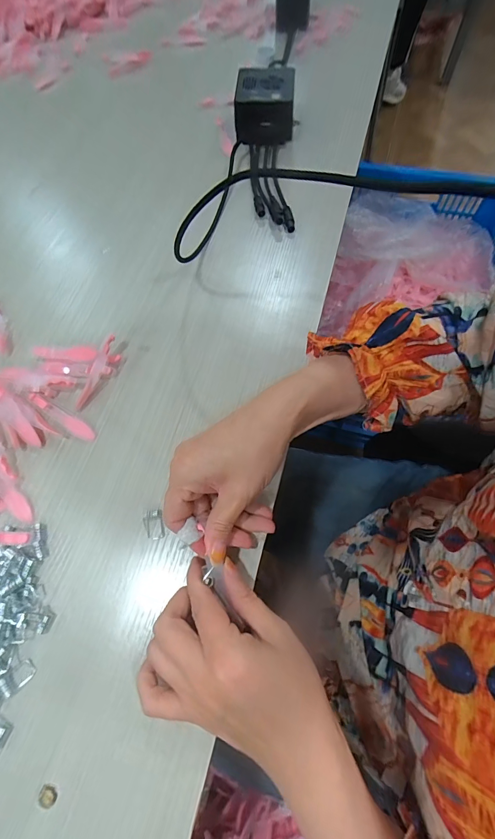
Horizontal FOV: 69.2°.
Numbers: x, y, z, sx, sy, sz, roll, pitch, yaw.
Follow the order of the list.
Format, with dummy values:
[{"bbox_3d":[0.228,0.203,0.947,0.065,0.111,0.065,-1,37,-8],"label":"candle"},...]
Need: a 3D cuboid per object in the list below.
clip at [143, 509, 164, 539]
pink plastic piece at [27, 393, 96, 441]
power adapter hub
[{"bbox_3d":[-0.076,0.085,0.291,0.015,0.004,0.023,-13,67,-4],"label":"clip"},{"bbox_3d":[-0.171,-0.003,0.331,0.076,0.006,0.014,32,71,14],"label":"pink plastic piece"},{"bbox_3d":[0.023,-0.421,0.481,0.075,0.053,0.087,2,67,3],"label":"power adapter hub"}]

